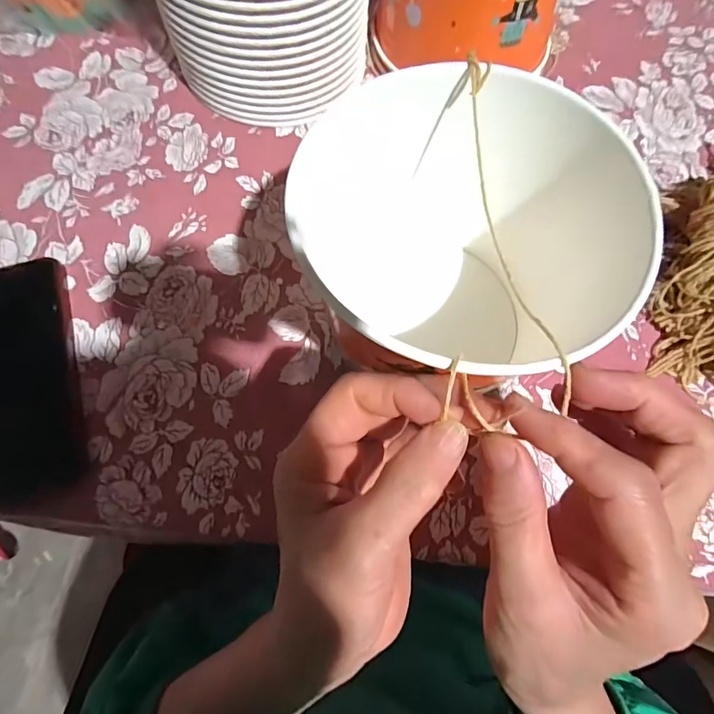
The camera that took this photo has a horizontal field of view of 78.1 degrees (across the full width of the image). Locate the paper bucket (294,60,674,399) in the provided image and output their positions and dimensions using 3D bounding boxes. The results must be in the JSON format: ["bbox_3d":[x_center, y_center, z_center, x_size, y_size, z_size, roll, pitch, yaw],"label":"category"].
[{"bbox_3d":[0.058,-0.049,0.255,0.147,0.128,0.154,1,70,-2],"label":"paper bucket"}]

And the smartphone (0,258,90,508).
[{"bbox_3d":[-0.228,0.012,0.292,0.076,0.013,0.161,-16,72,-8],"label":"smartphone"}]

